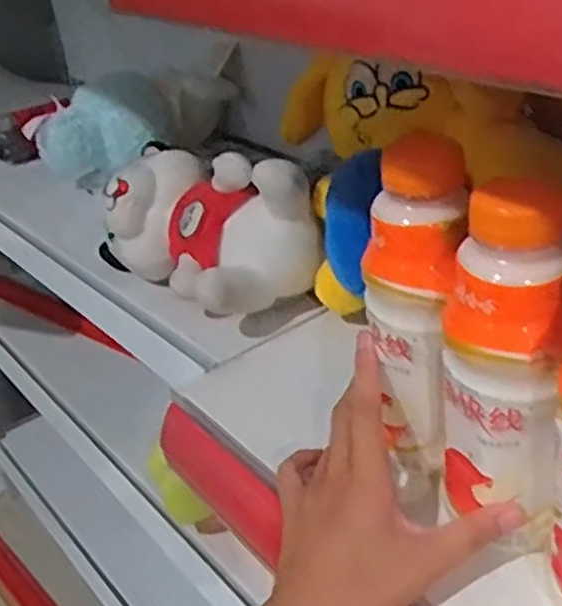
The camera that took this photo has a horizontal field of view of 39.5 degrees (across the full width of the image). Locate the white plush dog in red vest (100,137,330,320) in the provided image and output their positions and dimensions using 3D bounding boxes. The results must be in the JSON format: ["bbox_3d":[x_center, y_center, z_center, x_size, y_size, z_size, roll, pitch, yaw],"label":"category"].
[{"bbox_3d":[-0.074,-0.071,0.658,0.101,0.098,0.223,-25,36,-27],"label":"white plush dog in red vest"}]

